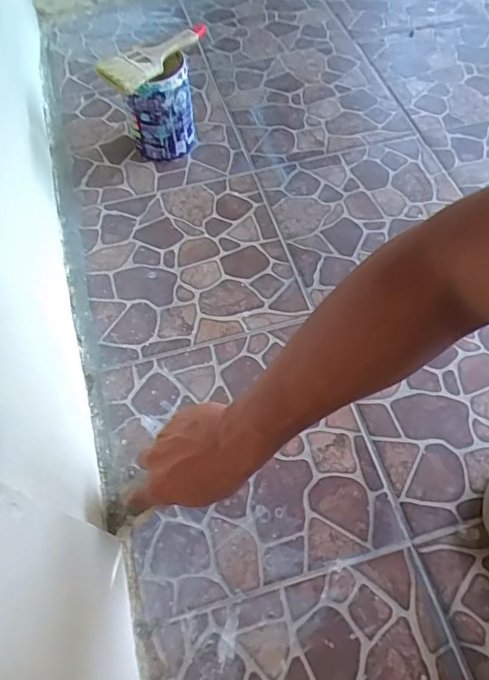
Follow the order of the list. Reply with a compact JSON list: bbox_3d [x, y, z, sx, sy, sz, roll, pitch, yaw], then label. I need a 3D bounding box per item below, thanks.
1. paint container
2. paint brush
[{"bbox_3d":[-0.138,-0.369,0.780,0.109,0.140,0.096,-9,61,-4],"label":"paint container"},{"bbox_3d":[-0.128,-0.425,0.724,0.071,0.024,0.181,35,67,19],"label":"paint brush"}]

